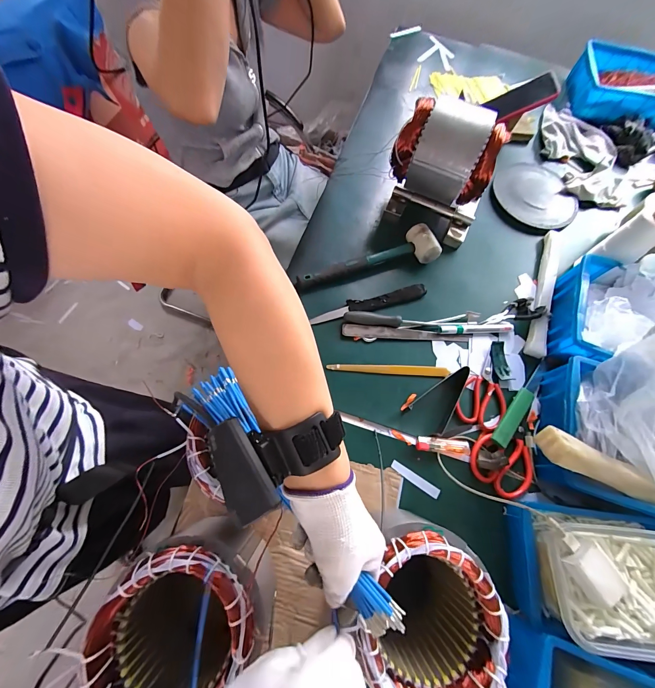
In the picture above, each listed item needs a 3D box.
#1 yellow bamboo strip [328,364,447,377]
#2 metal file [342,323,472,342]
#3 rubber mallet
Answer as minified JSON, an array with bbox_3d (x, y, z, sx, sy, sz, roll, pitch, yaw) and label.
[{"bbox_3d":[0.106,0.044,0.531,0.210,0.008,0.017,3,69,-4],"label":"yellow bamboo strip"},{"bbox_3d":[0.144,-0.016,0.561,0.235,0.005,0.024,5,78,-6],"label":"metal file"},{"bbox_3d":[0.080,-0.168,0.599,0.288,0.050,0.067,-13,71,-9],"label":"rubber mallet"}]

